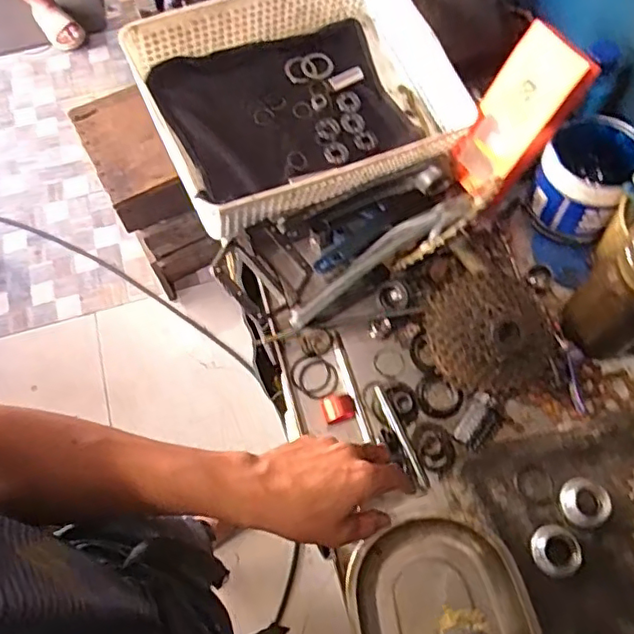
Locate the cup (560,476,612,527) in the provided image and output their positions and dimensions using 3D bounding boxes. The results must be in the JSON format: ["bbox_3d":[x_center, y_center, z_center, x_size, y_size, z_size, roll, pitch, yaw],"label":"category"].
[{"bbox_3d":[0.255,0.175,0.548,0.036,0.023,0.044,-13,67,-3],"label":"cup"}]

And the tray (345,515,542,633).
[{"bbox_3d":[0.114,0.284,0.499,0.155,0.033,0.205,-12,67,-3],"label":"tray"}]

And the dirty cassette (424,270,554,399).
[{"bbox_3d":[0.176,0.013,0.589,0.123,0.049,0.124,-1,67,2],"label":"dirty cassette"}]

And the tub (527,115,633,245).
[{"bbox_3d":[0.289,-0.152,0.628,0.096,0.084,0.112,35,73,15],"label":"tub"}]

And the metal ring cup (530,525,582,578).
[{"bbox_3d":[0.220,0.216,0.531,0.037,0.021,0.045,-14,67,-4],"label":"metal ring cup"}]

